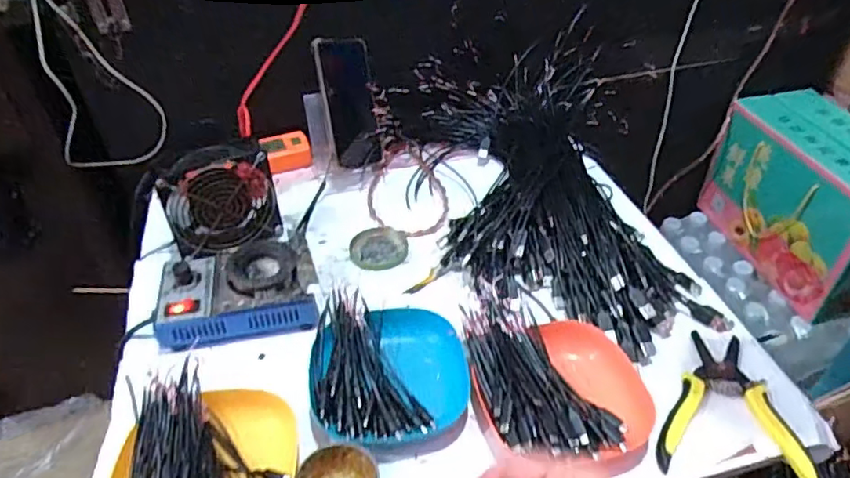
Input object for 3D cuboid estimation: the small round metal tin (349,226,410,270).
[{"bbox_3d":[-0.054,0.010,0.687,0.066,0.010,0.065,-1,42,1],"label":"small round metal tin"}]

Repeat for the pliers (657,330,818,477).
[{"bbox_3d":[0.259,0.140,0.519,0.116,0.011,0.145,6,43,8],"label":"pliers"}]

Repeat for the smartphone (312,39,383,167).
[{"bbox_3d":[-0.096,-0.177,0.768,0.079,0.161,0.015,-15,12,-32],"label":"smartphone"}]

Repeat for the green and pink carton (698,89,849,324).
[{"bbox_3d":[0.659,-0.064,1.004,0.156,0.238,0.324,-12,43,-11],"label":"green and pink carton"}]

